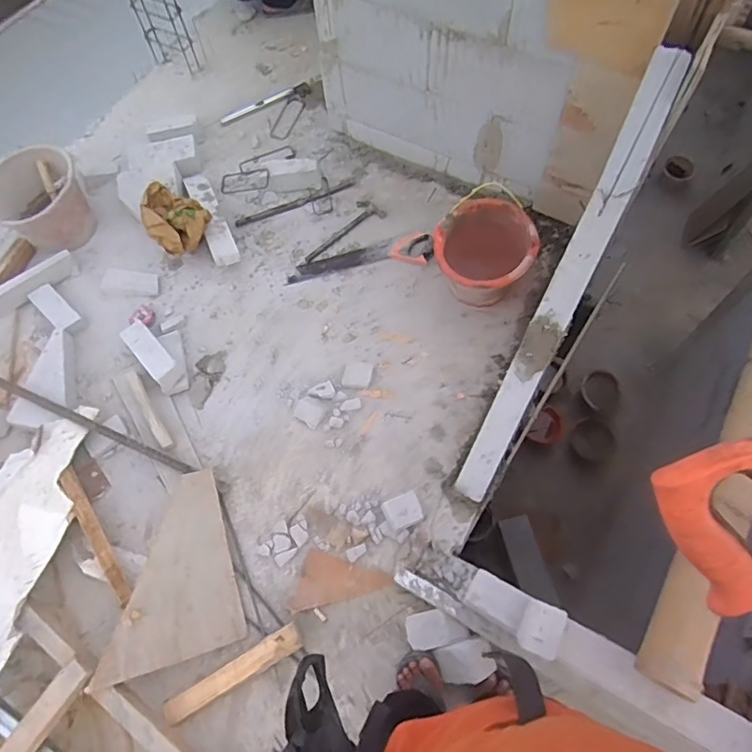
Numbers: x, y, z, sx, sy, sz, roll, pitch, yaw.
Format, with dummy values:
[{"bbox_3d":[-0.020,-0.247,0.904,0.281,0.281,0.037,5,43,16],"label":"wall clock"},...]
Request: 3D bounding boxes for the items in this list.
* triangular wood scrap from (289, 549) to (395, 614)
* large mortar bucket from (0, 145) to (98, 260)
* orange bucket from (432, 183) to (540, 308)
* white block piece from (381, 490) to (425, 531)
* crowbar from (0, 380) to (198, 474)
[{"bbox_3d":[-0.083,0.512,1.250,0.207,0.010,0.138,15,66,11],"label":"triangular wood scrap"},{"bbox_3d":[-1.022,-0.527,1.612,0.281,0.181,0.256,-33,67,-11],"label":"large mortar bucket"},{"bbox_3d":[0.297,-0.328,1.481,0.250,0.220,0.256,-2,64,3],"label":"orange bucket"},{"bbox_3d":[0.068,0.335,1.303,0.089,0.033,0.082,-22,56,-7],"label":"white block piece"},{"bbox_3d":[-0.815,0.109,1.409,0.722,0.089,0.056,18,68,10],"label":"crowbar"}]

